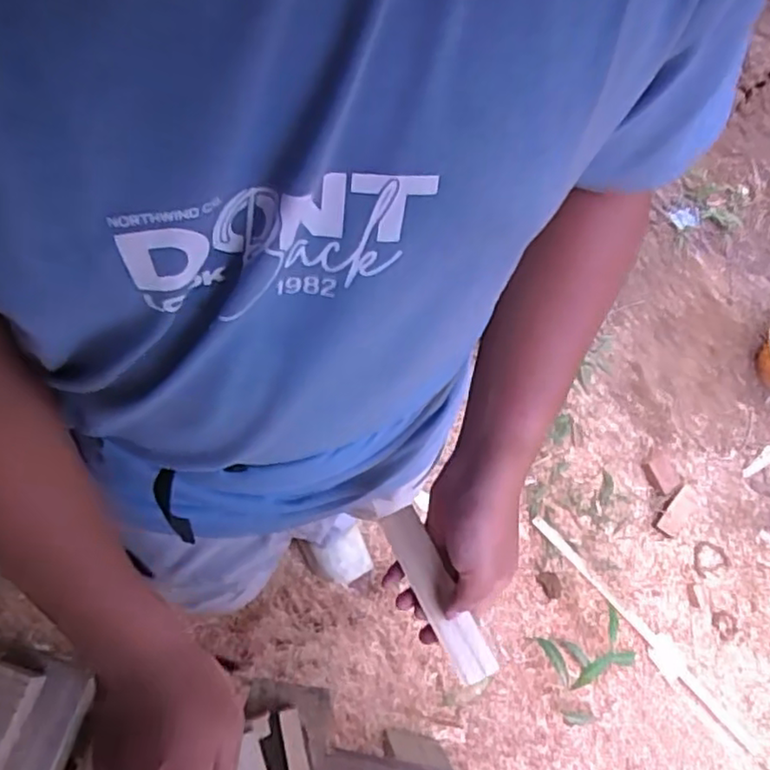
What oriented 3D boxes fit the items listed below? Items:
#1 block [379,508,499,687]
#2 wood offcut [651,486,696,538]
[{"bbox_3d":[0.043,0.173,0.543,0.033,0.009,0.148,-27,82,-7],"label":"block"},{"bbox_3d":[0.778,0.339,1.749,0.078,0.015,0.169,47,70,-3],"label":"wood offcut"}]

